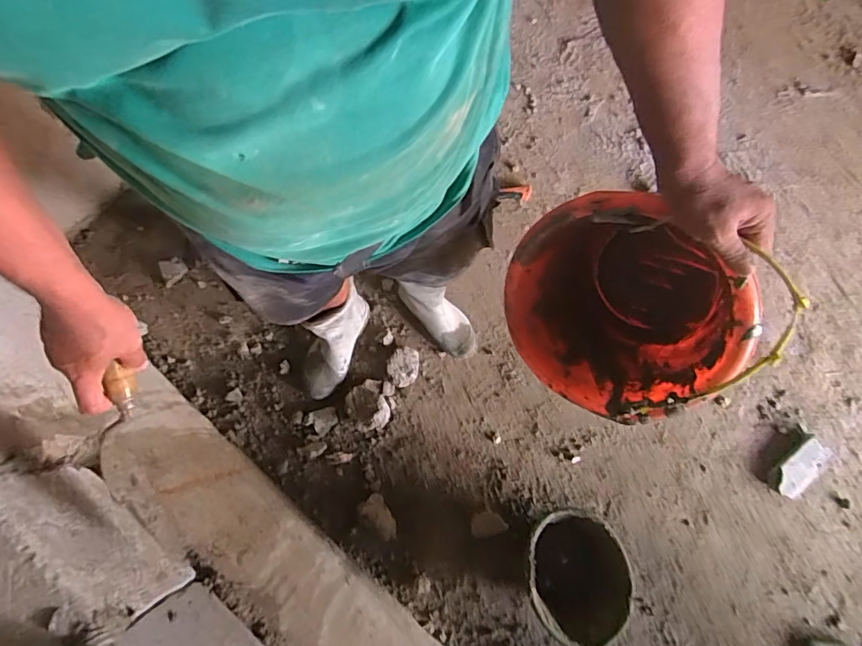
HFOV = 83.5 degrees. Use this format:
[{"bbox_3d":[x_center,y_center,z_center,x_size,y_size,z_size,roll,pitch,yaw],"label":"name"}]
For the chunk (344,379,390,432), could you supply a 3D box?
[{"bbox_3d":[-0.159,0.203,1.186,0.099,0.062,0.119,-20,76,-7],"label":"chunk"}]

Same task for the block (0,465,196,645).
[{"bbox_3d":[-0.415,0.278,0.546,0.232,0.178,0.104,36,78,7],"label":"block"}]

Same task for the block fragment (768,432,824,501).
[{"bbox_3d":[0.905,0.351,1.178,0.084,0.038,0.172,42,78,9],"label":"block fragment"}]

